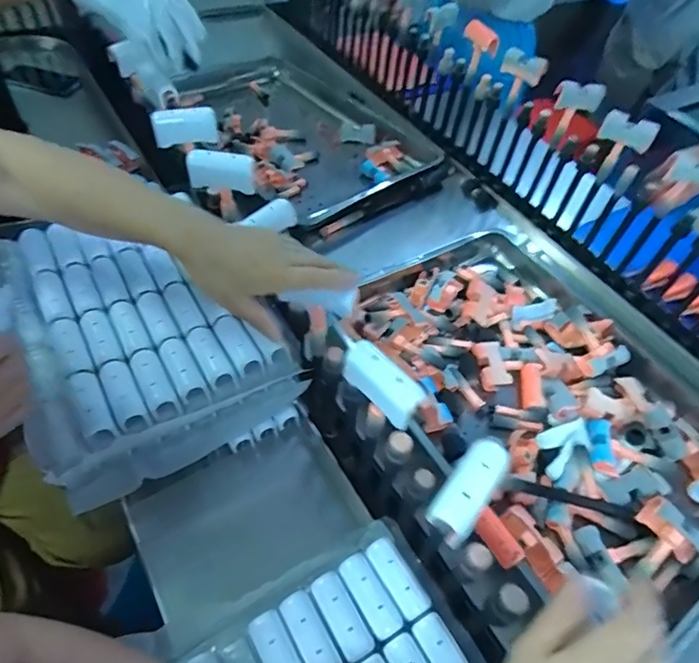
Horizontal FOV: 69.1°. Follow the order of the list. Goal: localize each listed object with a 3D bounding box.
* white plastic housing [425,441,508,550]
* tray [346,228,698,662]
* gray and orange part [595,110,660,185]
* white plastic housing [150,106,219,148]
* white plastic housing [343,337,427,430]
[{"bbox_3d":[0.089,0.113,0.373,0.030,0.016,0.081,31,68,21],"label":"white plastic housing"},{"bbox_3d":[0.289,0.089,0.736,0.413,0.060,0.585,-23,55,-23],"label":"tray"},{"bbox_3d":[0.436,-0.292,0.823,0.082,0.113,0.025,20,50,12],"label":"gray and orange part"},{"bbox_3d":[-0.219,-0.274,0.681,0.085,0.051,0.020,-22,54,-22],"label":"white plastic housing"},{"bbox_3d":[0.029,0.046,0.443,0.023,0.044,0.078,-32,59,-28],"label":"white plastic housing"}]

